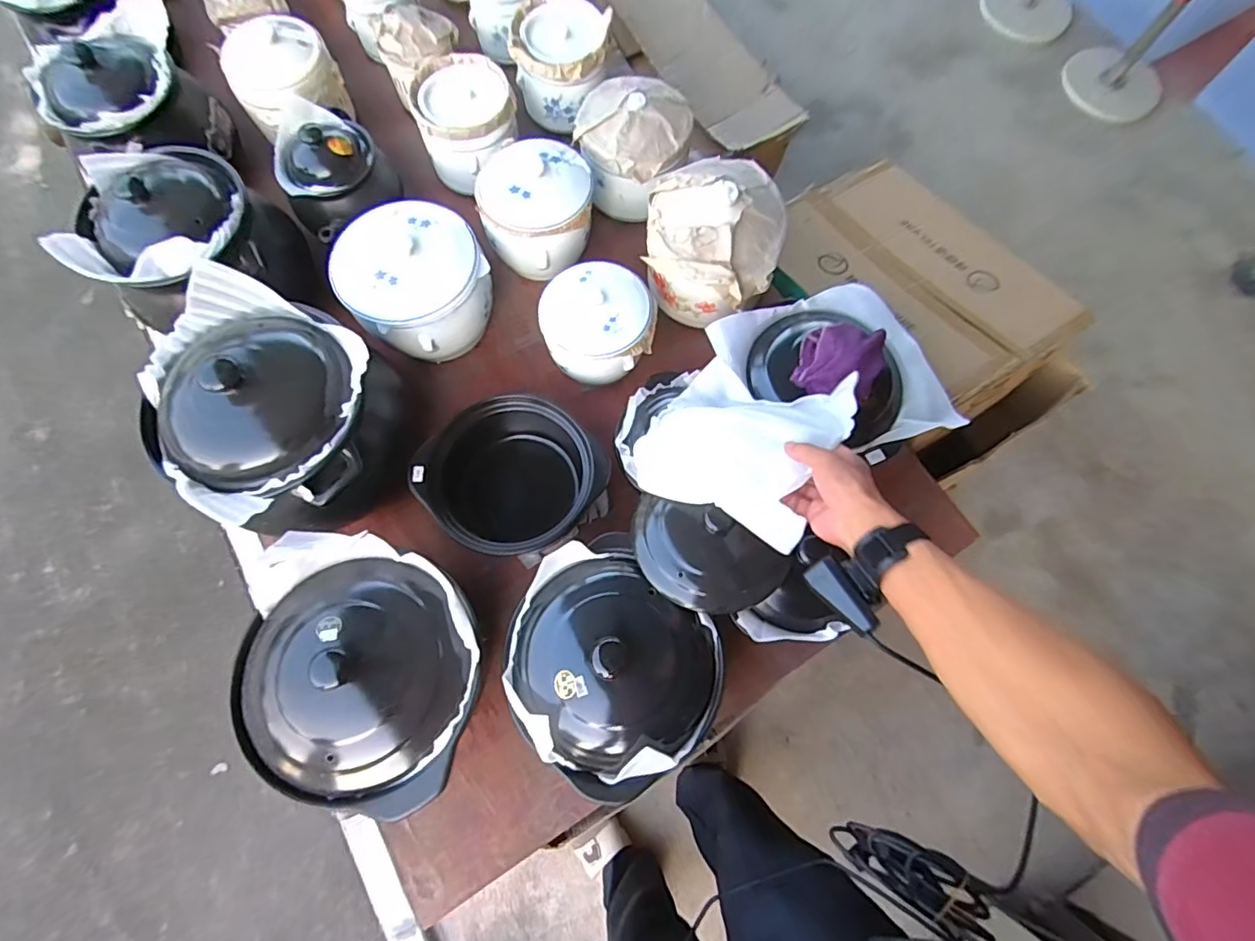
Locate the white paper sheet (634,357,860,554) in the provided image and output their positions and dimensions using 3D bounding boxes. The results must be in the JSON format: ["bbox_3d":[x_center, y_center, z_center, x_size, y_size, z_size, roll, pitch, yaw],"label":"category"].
[{"bbox_3d":[0.131,-0.043,0.670,0.246,0.048,0.198,22,67,41],"label":"white paper sheet"}]

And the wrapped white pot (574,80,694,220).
[{"bbox_3d":[0.010,-0.532,0.913,0.180,0.142,0.168,1,74,-2],"label":"wrapped white pot"}]

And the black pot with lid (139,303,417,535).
[{"bbox_3d":[-0.442,-0.071,0.728,0.259,0.202,0.251,1,74,-2],"label":"black pot with lid"}]

